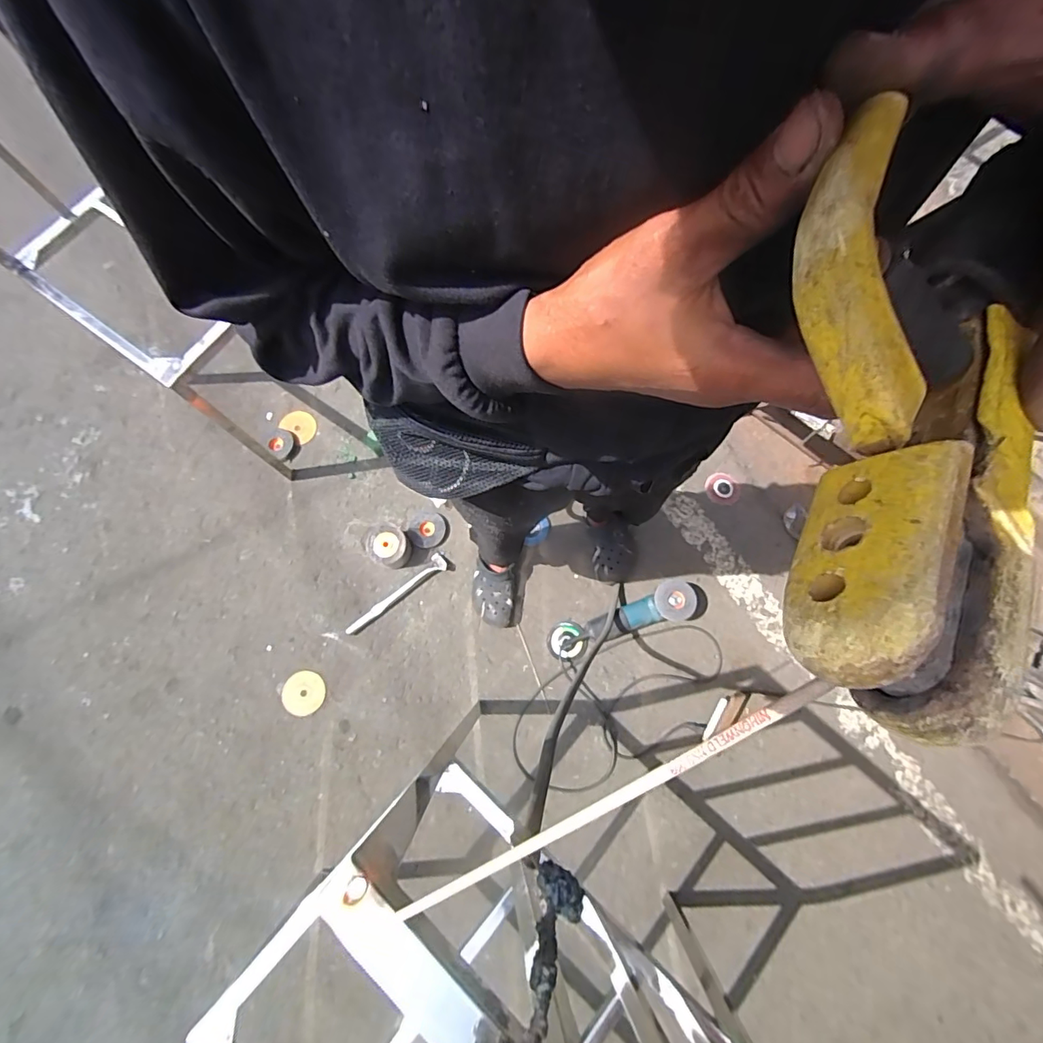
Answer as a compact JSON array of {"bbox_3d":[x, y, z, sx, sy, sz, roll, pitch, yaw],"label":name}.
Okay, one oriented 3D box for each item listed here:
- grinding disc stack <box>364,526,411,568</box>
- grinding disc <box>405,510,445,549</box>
[{"bbox_3d":[-0.352,0.066,1.260,0.110,0.076,0.098,-11,76,-2],"label":"grinding disc stack"},{"bbox_3d":[-0.257,0.020,1.306,0.101,0.011,0.097,0,76,1],"label":"grinding disc"}]

